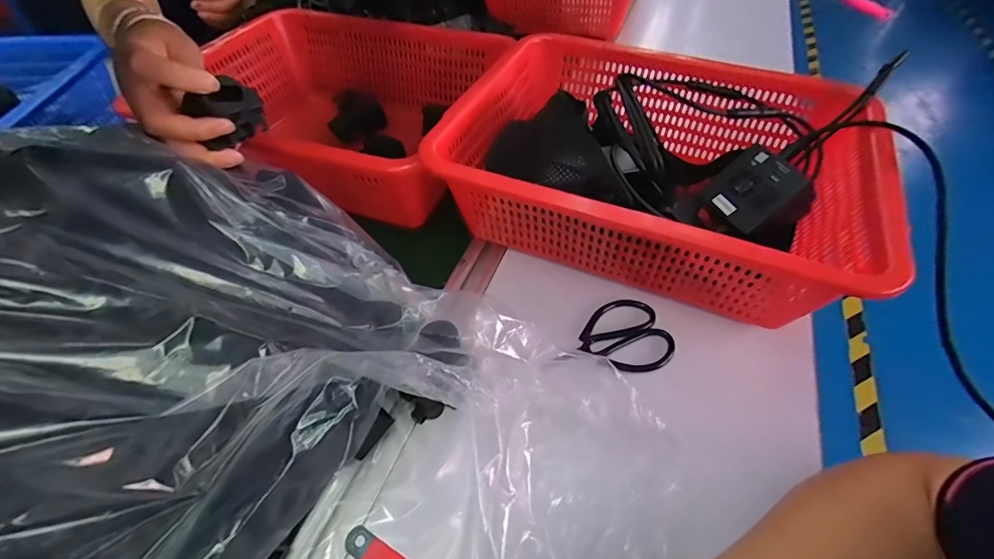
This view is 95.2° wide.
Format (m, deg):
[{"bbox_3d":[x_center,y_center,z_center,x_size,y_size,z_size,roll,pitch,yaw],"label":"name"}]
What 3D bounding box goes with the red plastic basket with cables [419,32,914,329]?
[{"bbox_3d":[0.155,-0.114,0.462,0.376,0.122,0.290,19,53,16],"label":"red plastic basket with cables"}]

